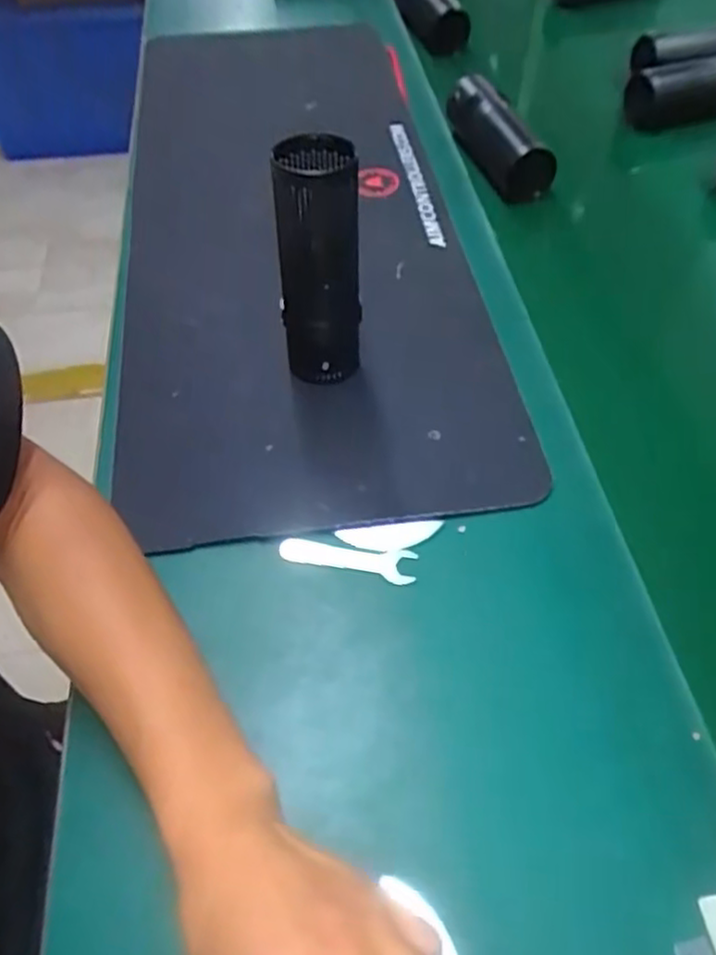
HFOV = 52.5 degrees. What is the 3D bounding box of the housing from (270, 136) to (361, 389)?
[{"bbox_3d":[-0.027,-0.137,0.504,0.055,0.166,0.055,-5,54,-2],"label":"housing"}]

